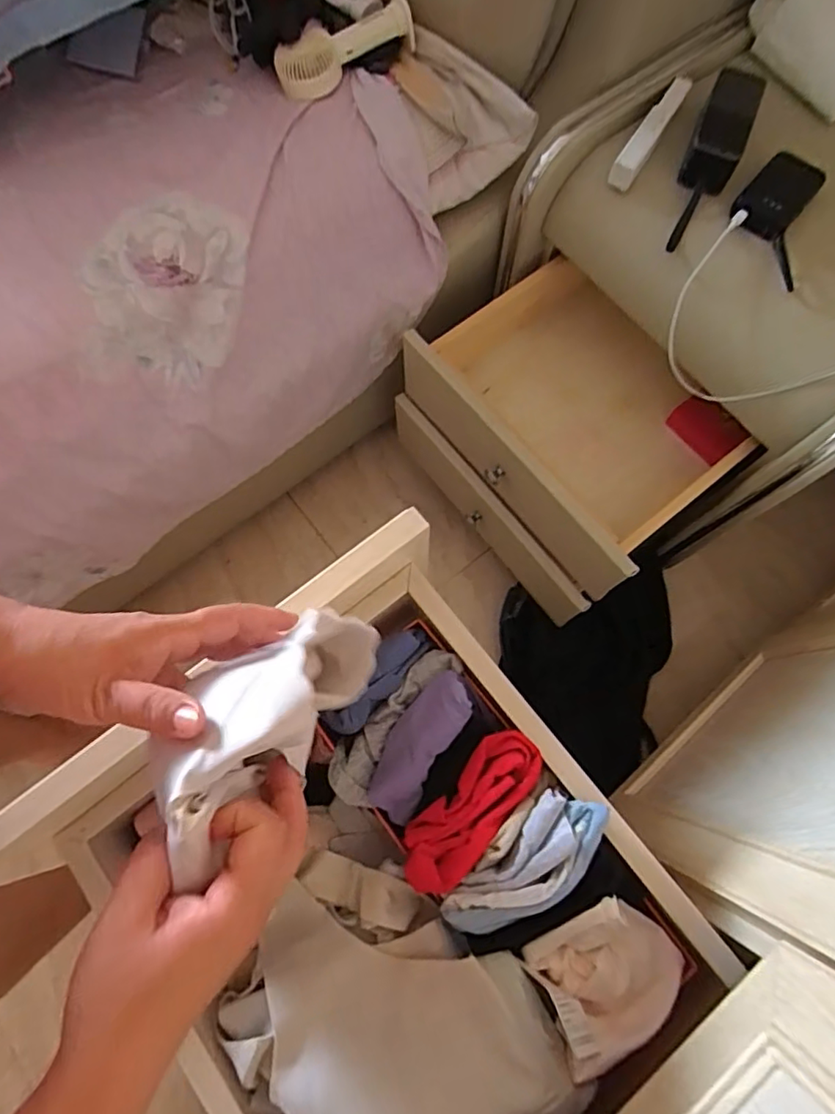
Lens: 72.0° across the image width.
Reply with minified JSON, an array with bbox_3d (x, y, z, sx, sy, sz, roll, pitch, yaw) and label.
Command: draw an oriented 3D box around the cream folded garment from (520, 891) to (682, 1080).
[{"bbox_3d":[0.147,0.318,0.440,0.115,0.047,0.099,-25,75,-7],"label":"cream folded garment"}]

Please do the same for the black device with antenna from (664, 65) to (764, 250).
[{"bbox_3d":[0.324,-0.436,0.635,0.053,0.041,0.198,22,94,7],"label":"black device with antenna"}]

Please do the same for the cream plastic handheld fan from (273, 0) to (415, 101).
[{"bbox_3d":[-0.090,-0.616,0.696,0.172,0.046,0.058,-32,76,-9],"label":"cream plastic handheld fan"}]

